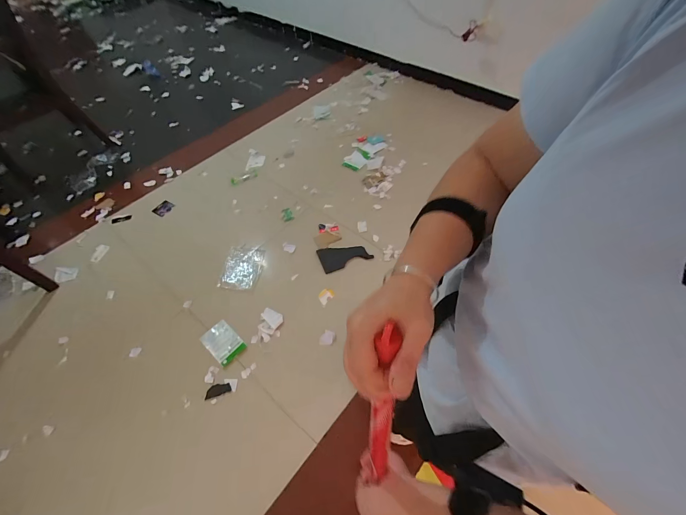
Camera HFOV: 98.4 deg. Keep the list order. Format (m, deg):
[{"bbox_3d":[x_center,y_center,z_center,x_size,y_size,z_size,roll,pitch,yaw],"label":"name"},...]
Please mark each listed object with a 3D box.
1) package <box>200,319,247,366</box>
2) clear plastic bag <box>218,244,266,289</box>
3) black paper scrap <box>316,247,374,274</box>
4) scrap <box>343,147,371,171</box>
[{"bbox_3d":[-0.475,0.334,1.175,0.162,0.021,0.112,36,65,23],"label":"package"},{"bbox_3d":[-0.460,0.039,1.369,0.170,0.033,0.220,-1,57,2],"label":"clear plastic bag"},{"bbox_3d":[0.006,-0.015,1.400,0.228,0.006,0.135,-17,58,-9],"label":"black paper scrap"},{"bbox_3d":[0.082,-0.577,1.728,0.106,0.023,0.171,30,63,20],"label":"scrap"}]

